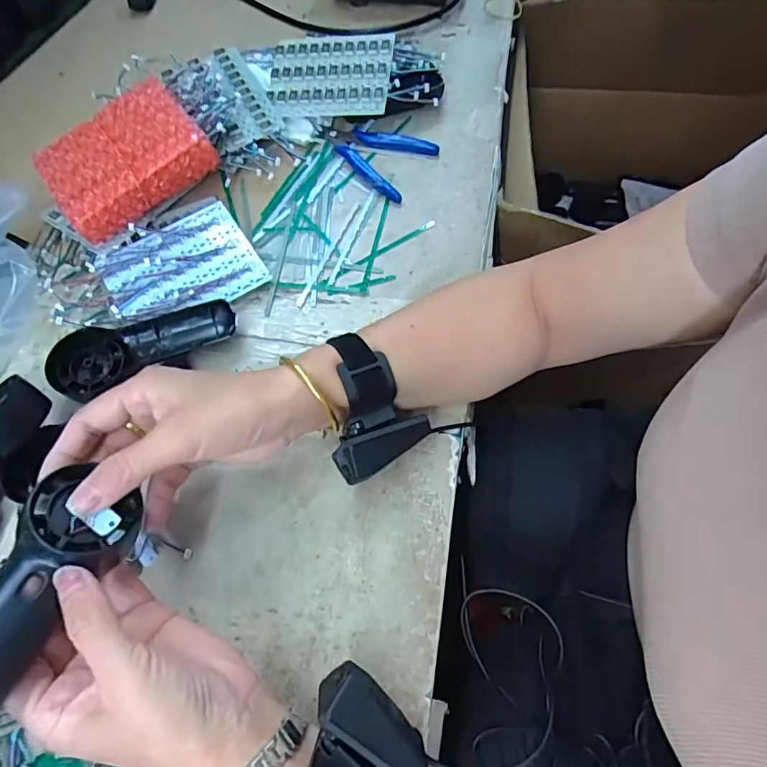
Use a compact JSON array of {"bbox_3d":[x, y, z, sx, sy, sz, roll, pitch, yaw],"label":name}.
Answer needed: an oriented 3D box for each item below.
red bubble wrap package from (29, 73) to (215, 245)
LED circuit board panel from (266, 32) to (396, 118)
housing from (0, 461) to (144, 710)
[{"bbox_3d":[-0.240,-0.207,0.465,0.141,0.052,0.103,-37,70,-12],"label":"red bubble wrap package"},{"bbox_3d":[-0.055,-0.322,0.519,0.128,0.010,0.095,0,75,11],"label":"LED circuit board panel"},{"bbox_3d":[-0.182,0.117,0.256,0.046,0.042,0.142,15,52,7],"label":"housing"}]

